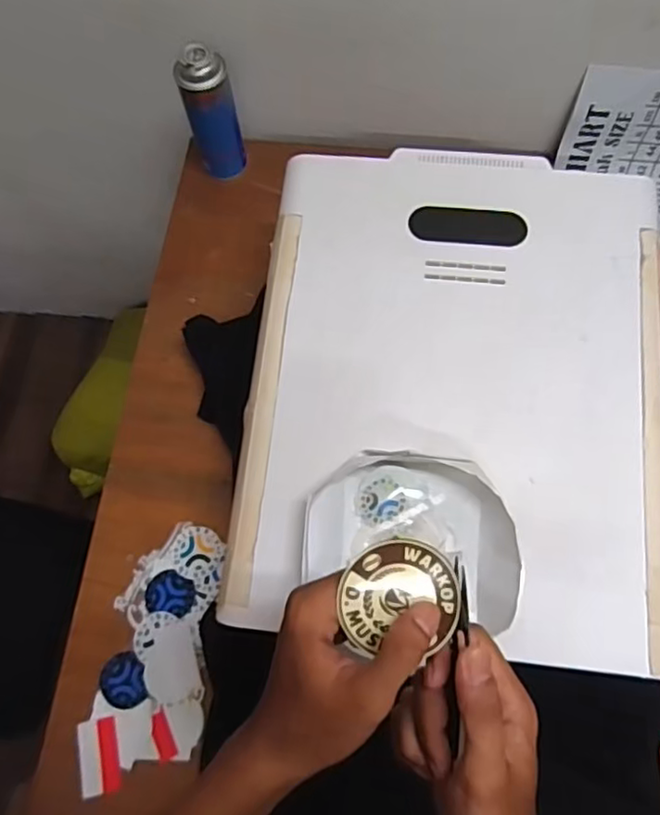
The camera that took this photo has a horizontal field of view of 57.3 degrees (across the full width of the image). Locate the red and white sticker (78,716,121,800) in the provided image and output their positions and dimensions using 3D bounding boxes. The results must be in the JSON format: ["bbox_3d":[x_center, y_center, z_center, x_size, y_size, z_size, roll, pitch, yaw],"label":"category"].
[{"bbox_3d":[-0.245,0.373,0.644,0.039,0.005,0.072,-8,71,-13],"label":"red and white sticker"}]

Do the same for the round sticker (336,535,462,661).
[{"bbox_3d":[0.040,0.104,0.332,0.063,0.006,0.059,0,90,0],"label":"round sticker"}]

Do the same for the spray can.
[{"bbox_3d":[-0.155,-0.387,0.807,0.062,0.166,0.066,-1,72,2],"label":"spray can"}]

